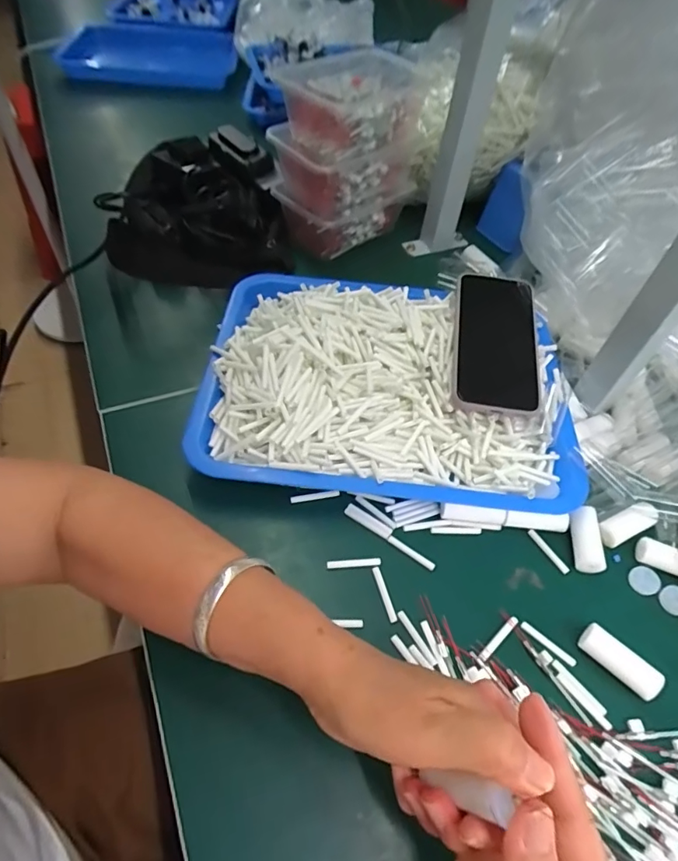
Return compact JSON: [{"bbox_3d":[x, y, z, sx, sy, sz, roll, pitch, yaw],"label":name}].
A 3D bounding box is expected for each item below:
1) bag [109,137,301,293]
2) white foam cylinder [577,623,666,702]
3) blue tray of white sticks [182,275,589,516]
[{"bbox_3d":[-0.163,-0.255,0.572,0.195,0.068,0.230,-6,53,-9],"label":"bag"},{"bbox_3d":[0.192,0.159,0.333,0.021,0.015,0.053,-36,63,-27],"label":"white foam cylinder"},{"bbox_3d":[0.044,-0.049,0.448,0.327,0.063,0.248,5,52,0],"label":"blue tray of white sticks"}]

